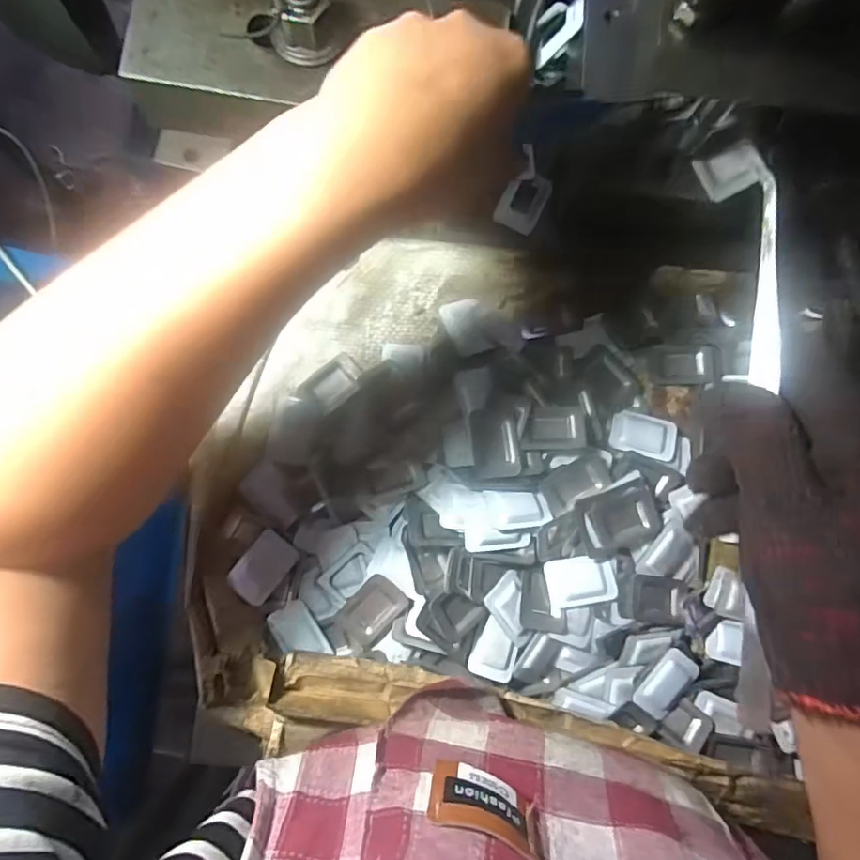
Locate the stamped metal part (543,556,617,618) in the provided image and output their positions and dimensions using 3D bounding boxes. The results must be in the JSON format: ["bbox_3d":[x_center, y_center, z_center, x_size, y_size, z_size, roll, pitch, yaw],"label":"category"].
[{"bbox_3d":[0.088,0.088,0.310,0.040,0.004,0.029,-7,83,-5],"label":"stamped metal part"}]

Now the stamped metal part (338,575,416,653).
[{"bbox_3d":[-0.033,0.104,0.306,0.028,0.004,0.044,43,105,4],"label":"stamped metal part"}]

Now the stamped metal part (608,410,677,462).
[{"bbox_3d":[0.132,0.003,0.331,0.039,0.006,0.026,16,81,-2],"label":"stamped metal part"}]

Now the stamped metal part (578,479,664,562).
[{"bbox_3d":[0.112,0.052,0.316,0.048,0.014,0.036,-20,84,-7],"label":"stamped metal part"}]

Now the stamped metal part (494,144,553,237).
[{"bbox_3d":[0.060,-0.147,0.330,0.026,0.005,0.052,24,81,-1],"label":"stamped metal part"}]

